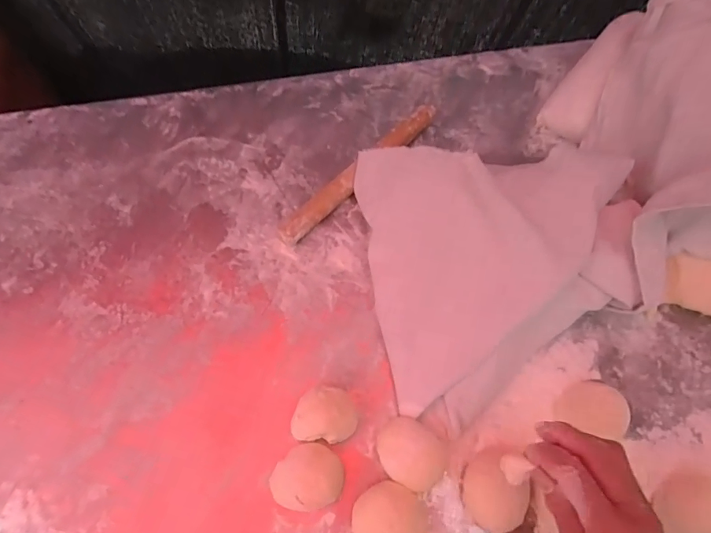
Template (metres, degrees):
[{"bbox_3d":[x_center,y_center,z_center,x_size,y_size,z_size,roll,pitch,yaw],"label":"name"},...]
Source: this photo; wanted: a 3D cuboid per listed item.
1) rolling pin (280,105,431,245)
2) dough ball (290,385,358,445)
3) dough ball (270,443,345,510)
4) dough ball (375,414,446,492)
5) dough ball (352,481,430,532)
[{"bbox_3d":[0.013,-0.119,0.547,0.027,0.027,0.268,42,74,17],"label":"rolling pin"},{"bbox_3d":[-0.028,0.142,0.430,0.059,0.042,0.049,4,67,4],"label":"dough ball"},{"bbox_3d":[-0.043,0.193,0.414,0.063,0.033,0.053,7,67,5],"label":"dough ball"},{"bbox_3d":[0.053,0.176,0.424,0.066,0.030,0.056,25,70,12],"label":"dough ball"},{"bbox_3d":[0.033,0.224,0.399,0.067,0.034,0.056,16,68,8],"label":"dough ball"}]

